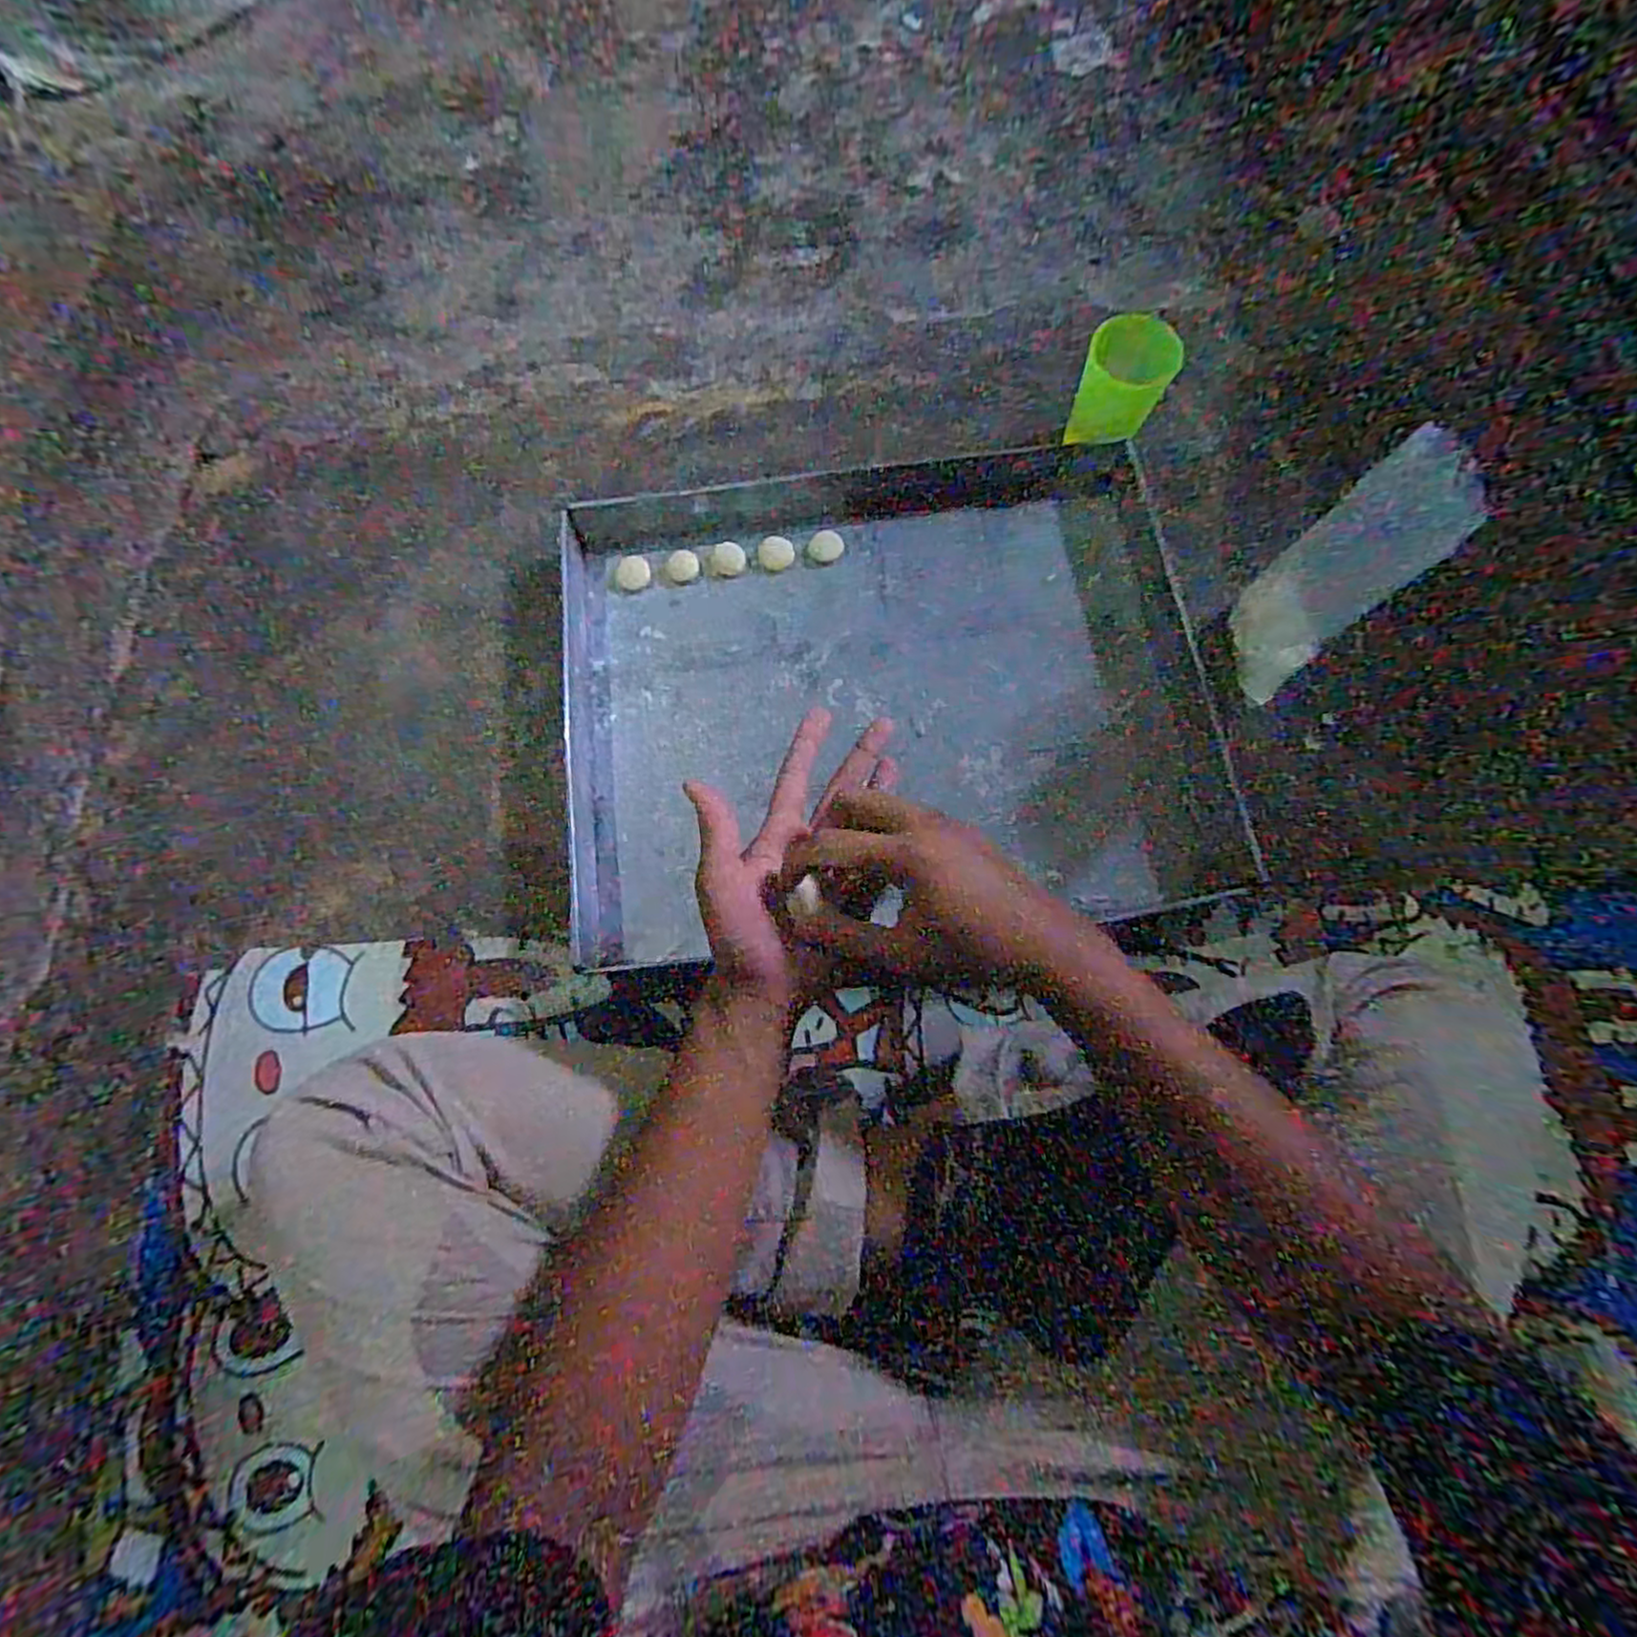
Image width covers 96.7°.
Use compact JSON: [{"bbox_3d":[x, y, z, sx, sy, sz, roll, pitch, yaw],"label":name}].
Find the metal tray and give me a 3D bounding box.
[{"bbox_3d":[0.053,-0.119,0.626,0.531,0.041,0.423,-6,75,0],"label":"metal tray"}]

